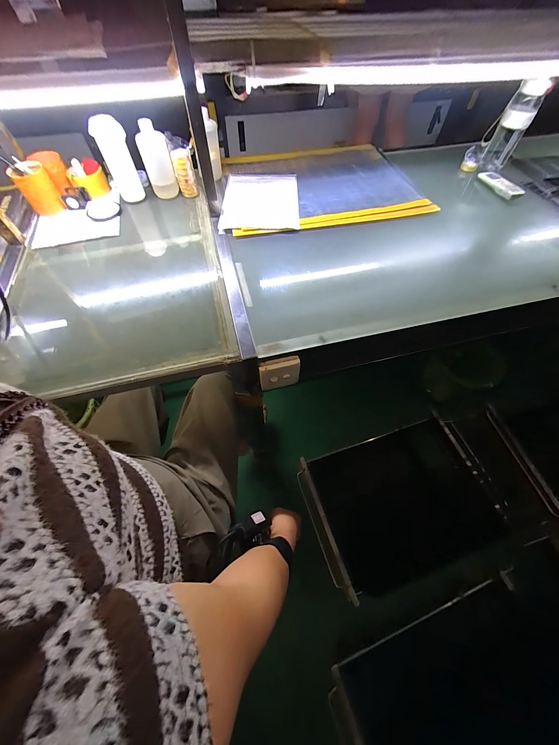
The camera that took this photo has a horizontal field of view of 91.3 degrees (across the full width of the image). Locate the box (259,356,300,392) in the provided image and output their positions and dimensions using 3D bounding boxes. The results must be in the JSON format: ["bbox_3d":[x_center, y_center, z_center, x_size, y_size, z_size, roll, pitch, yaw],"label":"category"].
[{"bbox_3d":[0.000,0.006,0.596,0.086,0.092,0.027,-10,63,-7],"label":"box"}]

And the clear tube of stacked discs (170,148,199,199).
[{"bbox_3d":[-0.263,-0.557,0.765,0.052,0.111,0.046,-11,63,-7],"label":"clear tube of stacked discs"}]

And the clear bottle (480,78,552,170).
[{"bbox_3d":[0.762,-0.809,0.886,0.084,0.203,0.084,34,66,16],"label":"clear bottle"}]

